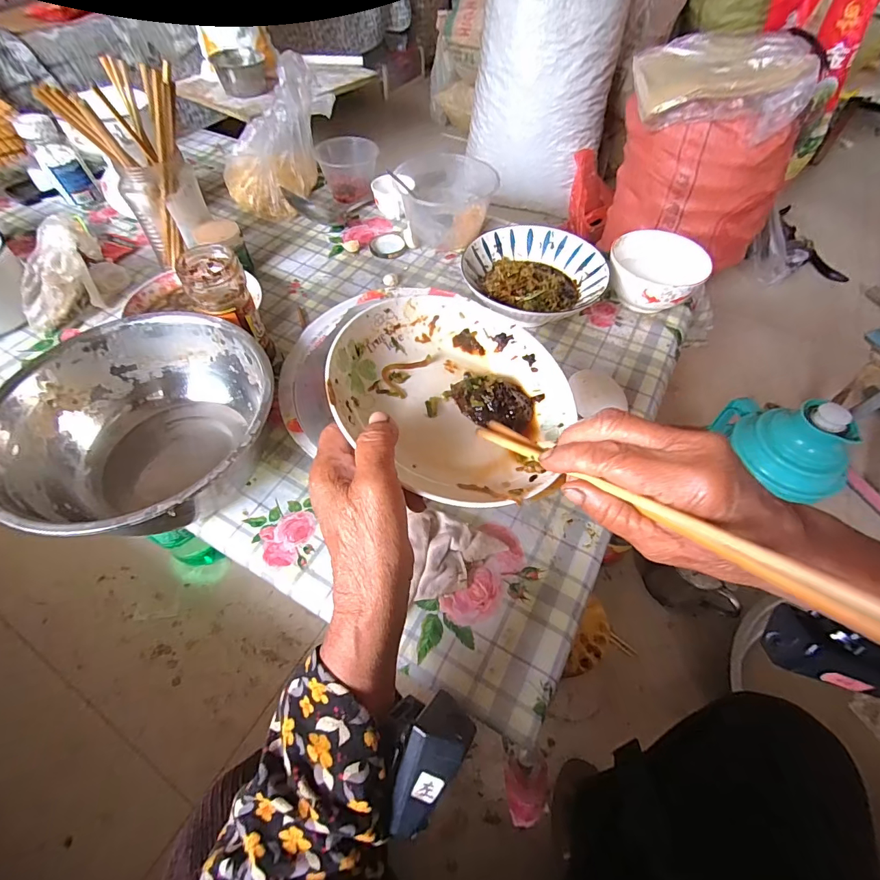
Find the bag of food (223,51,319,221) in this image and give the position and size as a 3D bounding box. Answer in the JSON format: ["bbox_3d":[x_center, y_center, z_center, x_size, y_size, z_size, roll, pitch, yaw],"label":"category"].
[{"bbox_3d":[-0.284,-0.497,0.708,0.171,0.178,0.137,-18,59,-14],"label":"bag of food"}]

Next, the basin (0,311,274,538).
[{"bbox_3d":[-0.282,0.001,0.434,0.234,0.126,0.238,1,56,-2],"label":"basin"}]

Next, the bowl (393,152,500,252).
[{"bbox_3d":[0.010,-0.398,0.706,0.152,0.084,0.150,1,56,-2],"label":"bowl"}]

